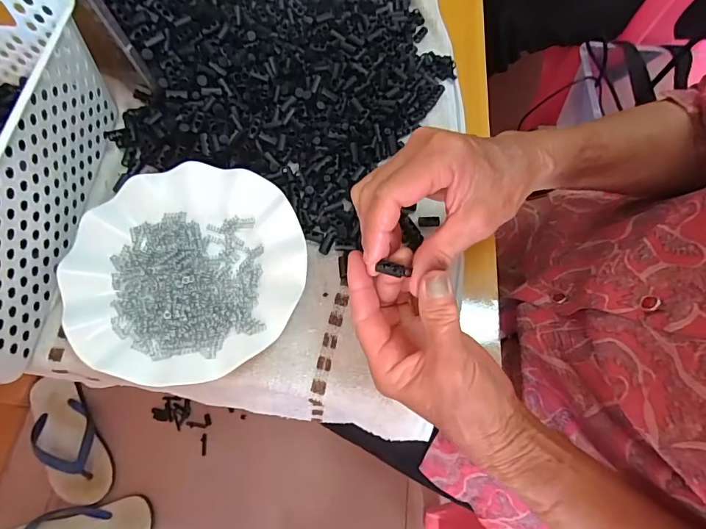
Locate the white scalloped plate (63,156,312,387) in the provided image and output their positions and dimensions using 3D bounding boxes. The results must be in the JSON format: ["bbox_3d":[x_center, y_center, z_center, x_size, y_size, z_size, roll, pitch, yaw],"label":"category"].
[{"bbox_3d":[-0.132,0.001,0.344,0.179,0.017,0.180,1,66,-2],"label":"white scalloped plate"}]

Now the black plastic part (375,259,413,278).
[{"bbox_3d":[0.027,0.003,0.288,0.022,0.004,0.010,12,64,23],"label":"black plastic part"}]

